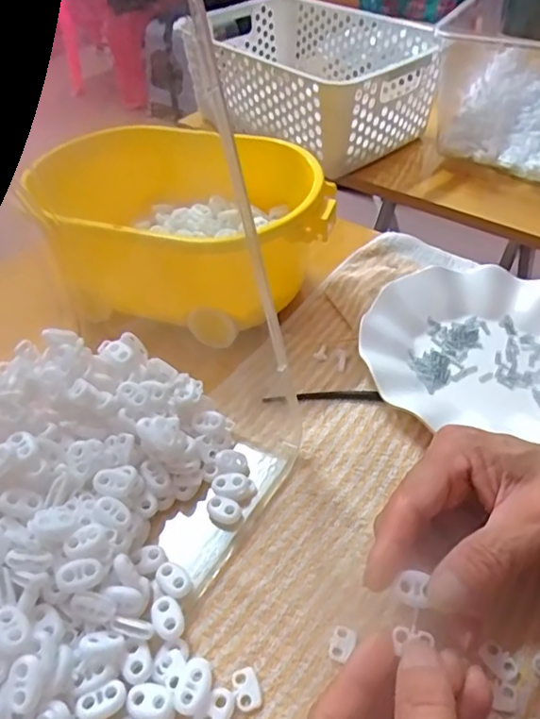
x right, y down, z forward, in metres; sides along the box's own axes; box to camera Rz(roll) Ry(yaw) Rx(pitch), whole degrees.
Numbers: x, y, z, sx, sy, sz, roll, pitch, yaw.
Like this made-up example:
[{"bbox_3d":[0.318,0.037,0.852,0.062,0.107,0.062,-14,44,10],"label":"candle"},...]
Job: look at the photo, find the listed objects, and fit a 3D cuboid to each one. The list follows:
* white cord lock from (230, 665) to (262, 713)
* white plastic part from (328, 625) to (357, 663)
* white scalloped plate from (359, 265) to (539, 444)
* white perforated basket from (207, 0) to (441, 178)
[{"bbox_3d":[-0.012,0.161,0.275,0.012,0.004,0.020,-13,46,-9],"label":"white cord lock"},{"bbox_3d":[0.037,0.146,0.287,0.012,0.005,0.018,19,50,21],"label":"white plastic part"},{"bbox_3d":[0.163,-0.012,0.420,0.177,0.025,0.154,6,46,10],"label":"white scalloped plate"},{"bbox_3d":[0.053,-0.354,0.699,0.199,0.102,0.306,-29,51,-23],"label":"white perforated basket"}]

